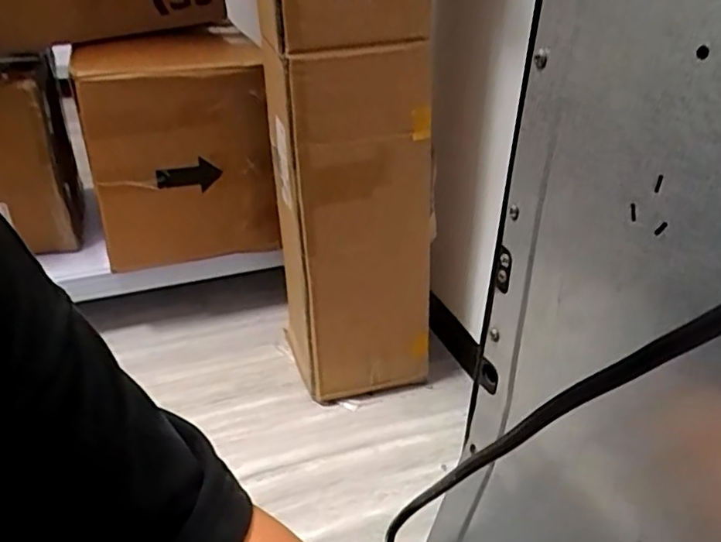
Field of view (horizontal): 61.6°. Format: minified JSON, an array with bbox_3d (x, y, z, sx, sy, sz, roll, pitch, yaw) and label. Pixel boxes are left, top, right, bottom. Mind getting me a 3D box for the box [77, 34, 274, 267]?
[{"bbox_3d":[-0.302,-0.205,1.036,0.285,0.339,0.168,-7,33,-14],"label":"box"}]

